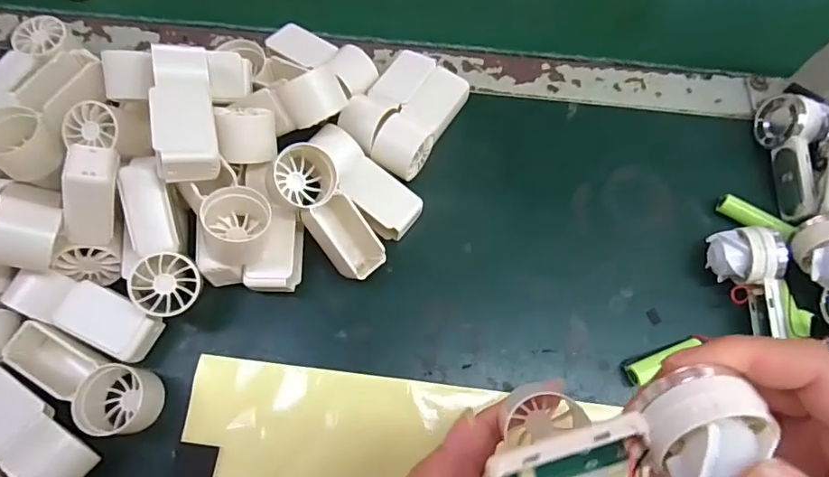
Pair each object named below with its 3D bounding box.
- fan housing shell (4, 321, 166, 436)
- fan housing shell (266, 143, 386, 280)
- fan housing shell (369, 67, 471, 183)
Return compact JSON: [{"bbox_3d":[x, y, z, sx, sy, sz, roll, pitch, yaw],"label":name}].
[{"bbox_3d":[-0.207,0.089,0.312,0.092,0.032,0.041,21,72,10],"label":"fan housing shell"},{"bbox_3d":[-0.056,-0.016,0.337,0.041,0.033,0.101,-38,106,-11],"label":"fan housing shell"},{"bbox_3d":[0.006,-0.086,0.376,0.034,0.041,0.093,28,73,12],"label":"fan housing shell"}]

